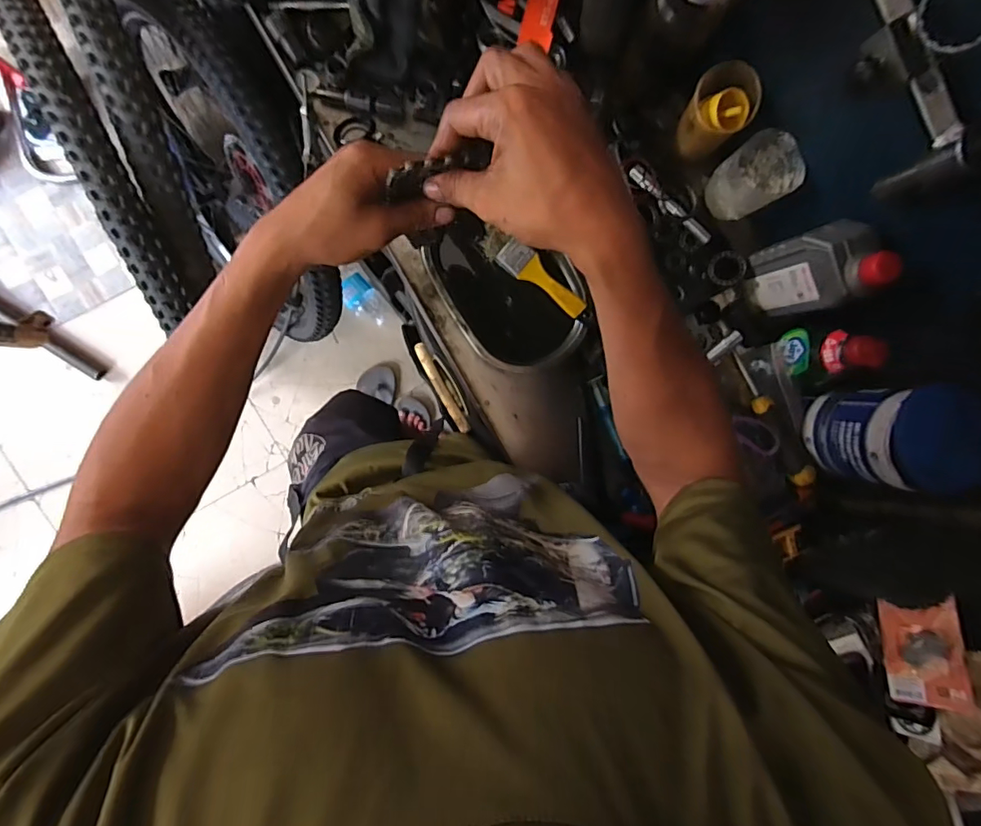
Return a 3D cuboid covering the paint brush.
[{"bbox_3d":[0.051,-0.163,0.576,0.138,0.021,0.033,34,87,-8],"label":"paint brush"}]

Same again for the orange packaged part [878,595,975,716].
[{"bbox_3d":[0.510,0.283,0.582,0.074,0.010,0.115,-8,76,33],"label":"orange packaged part"}]

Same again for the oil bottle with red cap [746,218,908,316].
[{"bbox_3d":[0.353,-0.157,0.536,0.049,0.156,0.086,-20,95,-7],"label":"oil bottle with red cap"}]

